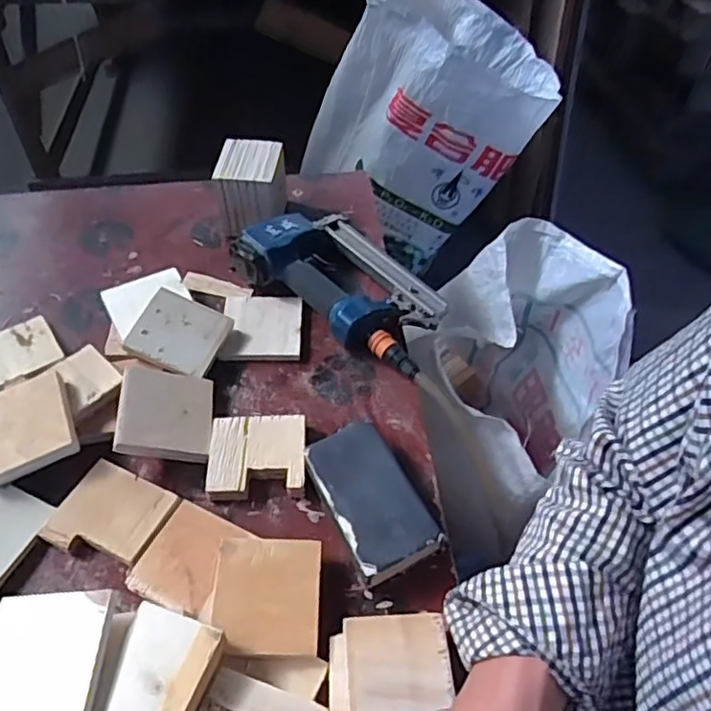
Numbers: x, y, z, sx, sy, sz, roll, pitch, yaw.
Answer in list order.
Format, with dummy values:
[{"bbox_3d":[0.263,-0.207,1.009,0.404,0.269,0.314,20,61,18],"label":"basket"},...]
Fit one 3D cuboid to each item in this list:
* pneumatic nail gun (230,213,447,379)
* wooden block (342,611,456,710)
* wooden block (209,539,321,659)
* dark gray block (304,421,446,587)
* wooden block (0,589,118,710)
[{"bbox_3d":[0.001,-0.098,0.742,0.257,0.064,0.162,30,57,21],"label":"pneumatic nail gun"},{"bbox_3d":[0.029,0.238,0.453,0.075,0.032,0.089,-3,49,-3],"label":"wooden block"},{"bbox_3d":[-0.071,0.194,0.509,0.084,0.013,0.089,2,51,-1],"label":"wooden block"},{"bbox_3d":[0.011,0.133,0.571,0.080,0.042,0.141,-25,56,-19],"label":"dark gray block"},{"bbox_3d":[-0.225,0.217,0.448,0.093,0.007,0.091,-7,52,8],"label":"wooden block"}]

